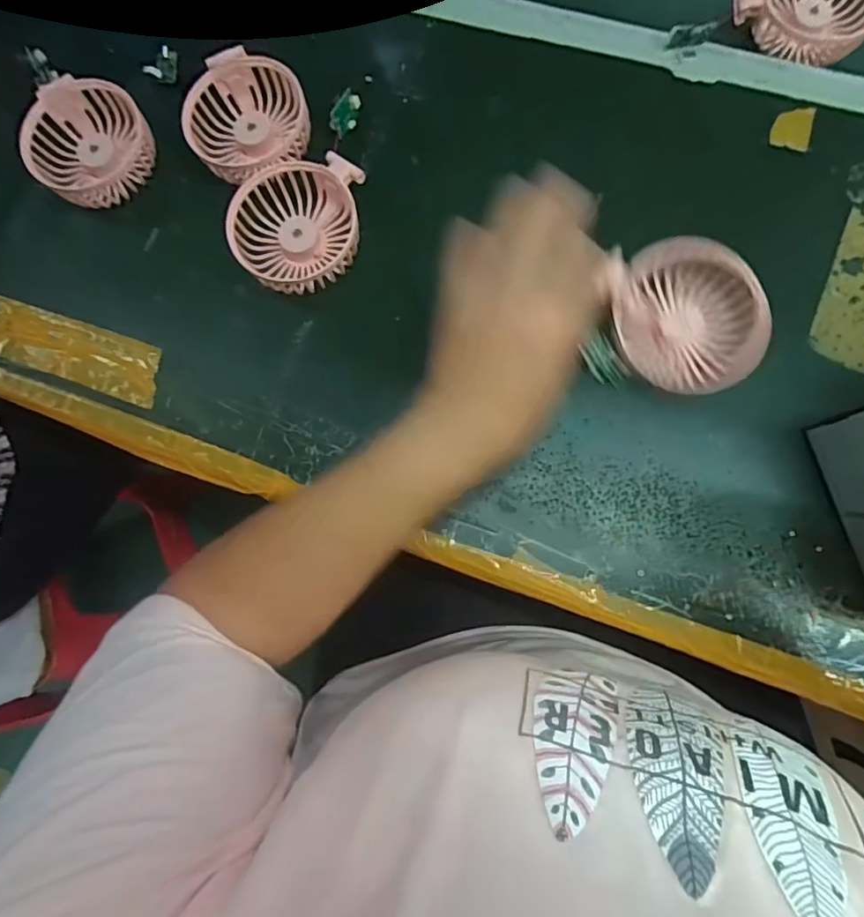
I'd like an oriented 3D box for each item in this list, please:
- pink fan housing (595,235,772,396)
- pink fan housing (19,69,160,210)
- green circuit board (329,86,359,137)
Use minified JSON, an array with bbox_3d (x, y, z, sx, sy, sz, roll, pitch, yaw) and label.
[{"bbox_3d":[0.162,-0.092,0.348,0.087,0.039,0.091,-2,74,-2],"label":"pink fan housing"},{"bbox_3d":[-0.264,-0.241,0.416,0.092,0.037,0.087,0,74,-2],"label":"pink fan housing"},{"bbox_3d":[-0.065,-0.259,0.405,0.004,0.020,0.032,26,85,41],"label":"green circuit board"}]

